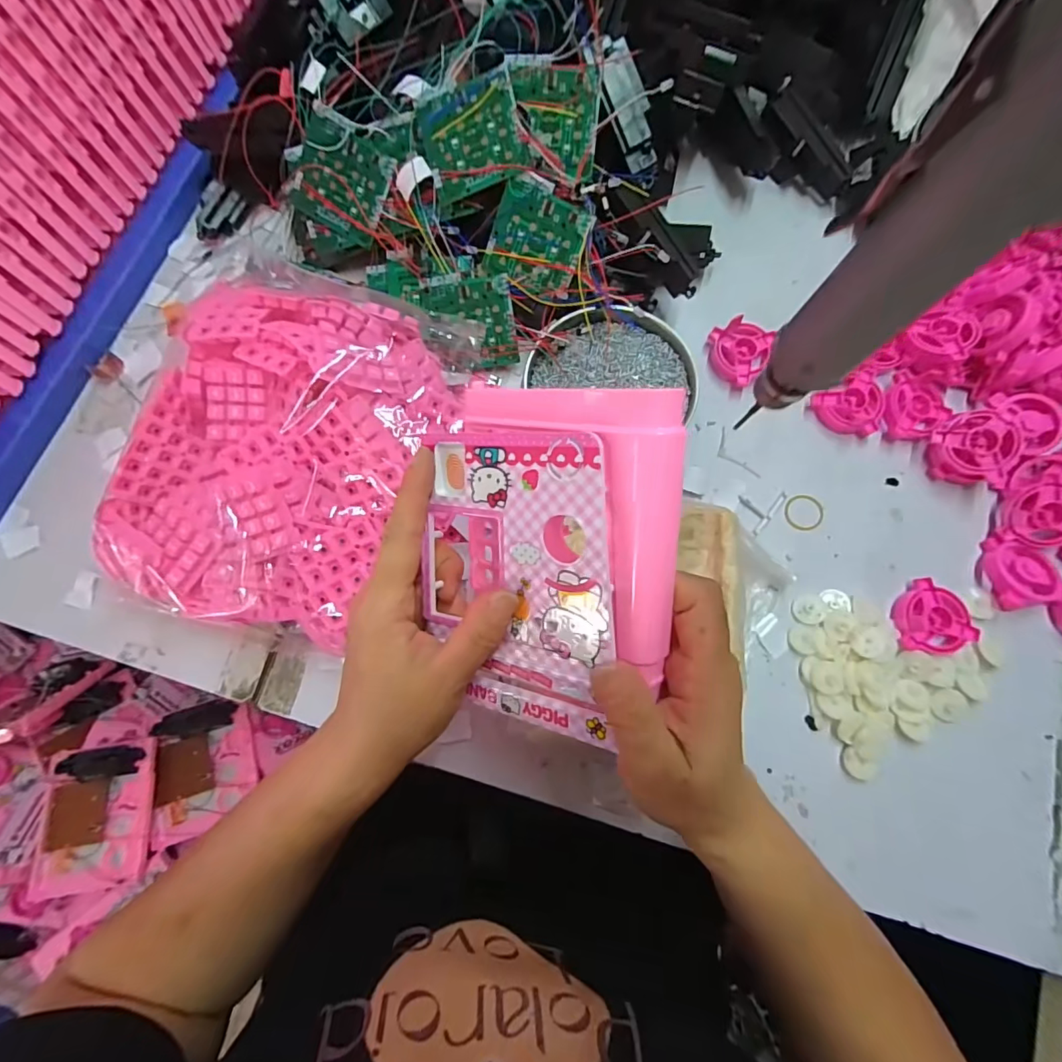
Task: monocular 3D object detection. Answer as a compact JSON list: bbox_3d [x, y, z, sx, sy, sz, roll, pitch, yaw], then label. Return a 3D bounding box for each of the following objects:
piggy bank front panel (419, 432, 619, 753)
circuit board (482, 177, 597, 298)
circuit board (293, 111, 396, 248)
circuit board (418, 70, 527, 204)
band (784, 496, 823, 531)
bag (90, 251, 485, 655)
[{"bbox_3d":[-0.010,0.026,0.236,0.106,0.007,0.139,7,105,34],"label":"piggy bank front panel"},{"bbox_3d":[0.004,-0.219,0.375,0.073,0.009,0.064,25,123,3],"label":"circuit board"},{"bbox_3d":[-0.150,-0.275,0.388,0.072,0.008,0.067,28,116,-6],"label":"circuit board"},{"bbox_3d":[-0.043,-0.286,0.357,0.072,0.004,0.063,-11,103,15],"label":"circuit board"},{"bbox_3d":[0.218,-0.015,0.391,0.030,0.004,0.028,3,81,3],"label":"band"},{"bbox_3d":[-0.170,-0.064,0.355,0.194,0.061,0.267,19,82,6],"label":"bag"}]

